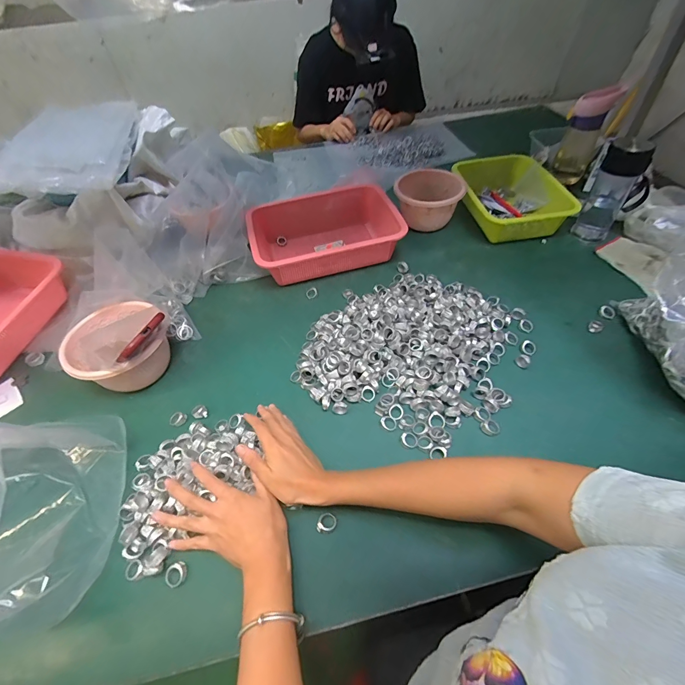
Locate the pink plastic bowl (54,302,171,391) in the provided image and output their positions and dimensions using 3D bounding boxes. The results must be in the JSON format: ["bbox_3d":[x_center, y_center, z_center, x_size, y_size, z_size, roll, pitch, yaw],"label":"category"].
[{"bbox_3d":[-0.351,0.016,0.575,0.139,0.089,0.146,-2,51,3],"label":"pink plastic bowl"}]

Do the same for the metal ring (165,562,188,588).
[{"bbox_3d":[-0.190,0.265,0.408,0.023,0.019,0.022,7,66,-15],"label":"metal ring"}]

